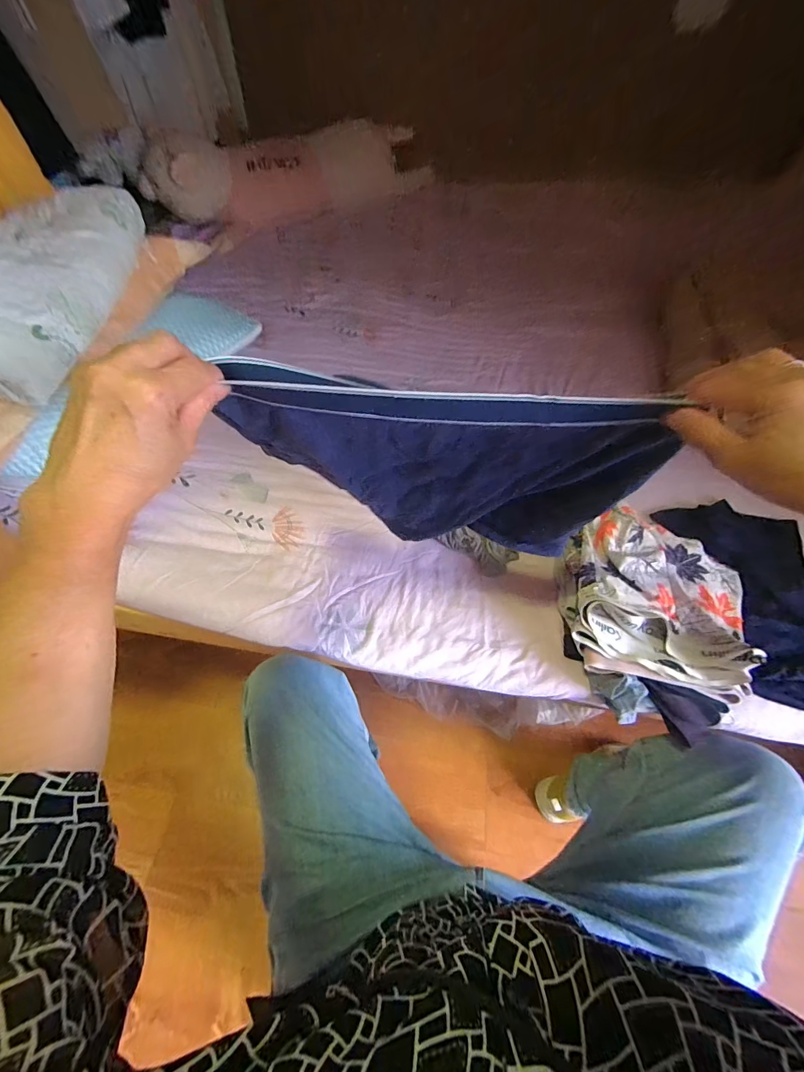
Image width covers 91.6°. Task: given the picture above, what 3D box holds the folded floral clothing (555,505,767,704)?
[{"bbox_3d":[0.342,0.076,0.524,0.227,0.079,0.229,11,56,6],"label":"folded floral clothing"}]

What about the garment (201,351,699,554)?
[{"bbox_3d":[0.040,-0.060,0.380,0.353,0.218,0.032,3,56,0],"label":"garment"}]

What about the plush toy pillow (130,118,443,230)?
[{"bbox_3d":[-0.343,-1.192,1.284,0.917,0.182,0.213,-16,58,-12],"label":"plush toy pillow"}]

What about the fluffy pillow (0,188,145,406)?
[{"bbox_3d":[-0.592,-0.389,0.592,0.262,0.102,0.450,-2,56,-3],"label":"fluffy pillow"}]

